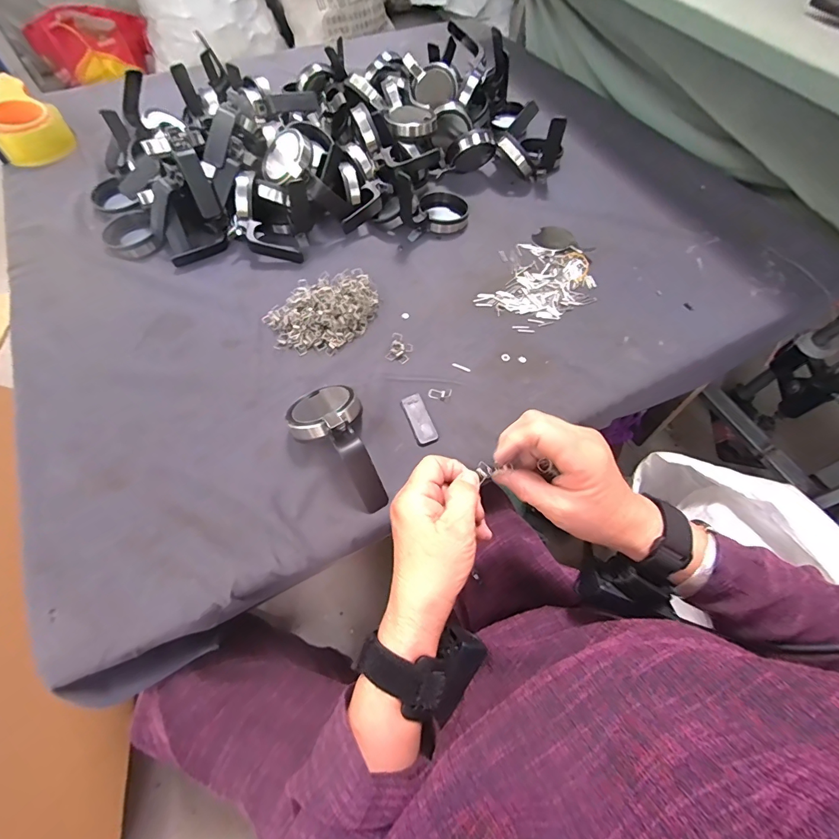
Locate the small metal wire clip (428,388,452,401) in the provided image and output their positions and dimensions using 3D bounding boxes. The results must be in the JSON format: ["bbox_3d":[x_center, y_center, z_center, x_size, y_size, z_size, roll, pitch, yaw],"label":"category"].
[{"bbox_3d":[0.022,-0.027,0.439,0.025,0.005,0.014,9,59,3],"label":"small metal wire clip"}]

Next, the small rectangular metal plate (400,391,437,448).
[{"bbox_3d":[0.000,-0.001,0.419,0.022,0.004,0.058,-19,62,-13],"label":"small rectangular metal plate"}]

